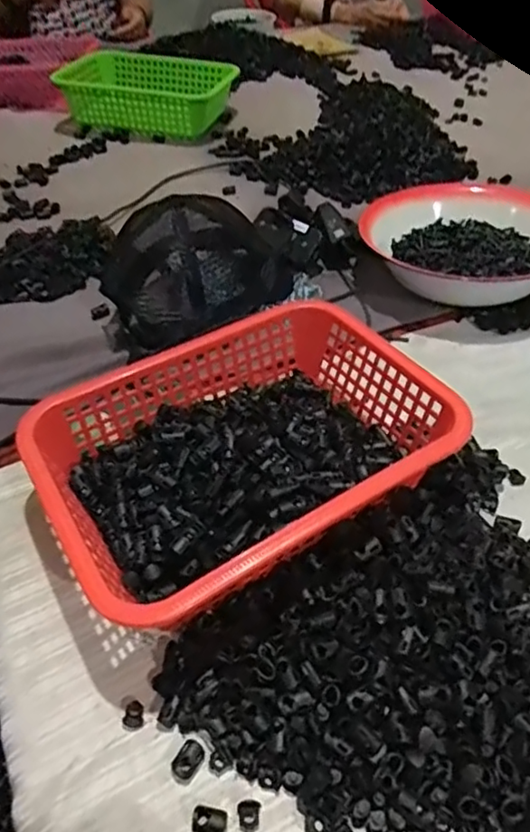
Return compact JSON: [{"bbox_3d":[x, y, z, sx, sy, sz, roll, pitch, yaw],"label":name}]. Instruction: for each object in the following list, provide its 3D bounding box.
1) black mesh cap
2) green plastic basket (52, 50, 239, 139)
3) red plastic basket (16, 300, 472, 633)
[{"bbox_3d":[-0.072,-0.172,0.678,0.230,0.118,0.139,-32,53,-28],"label":"black mesh cap"},{"bbox_3d":[-0.215,-0.606,1.147,0.315,0.083,0.215,13,47,13],"label":"green plastic basket"},{"bbox_3d":[-0.015,0.032,0.496,0.299,0.086,0.217,-24,50,-22],"label":"red plastic basket"}]

